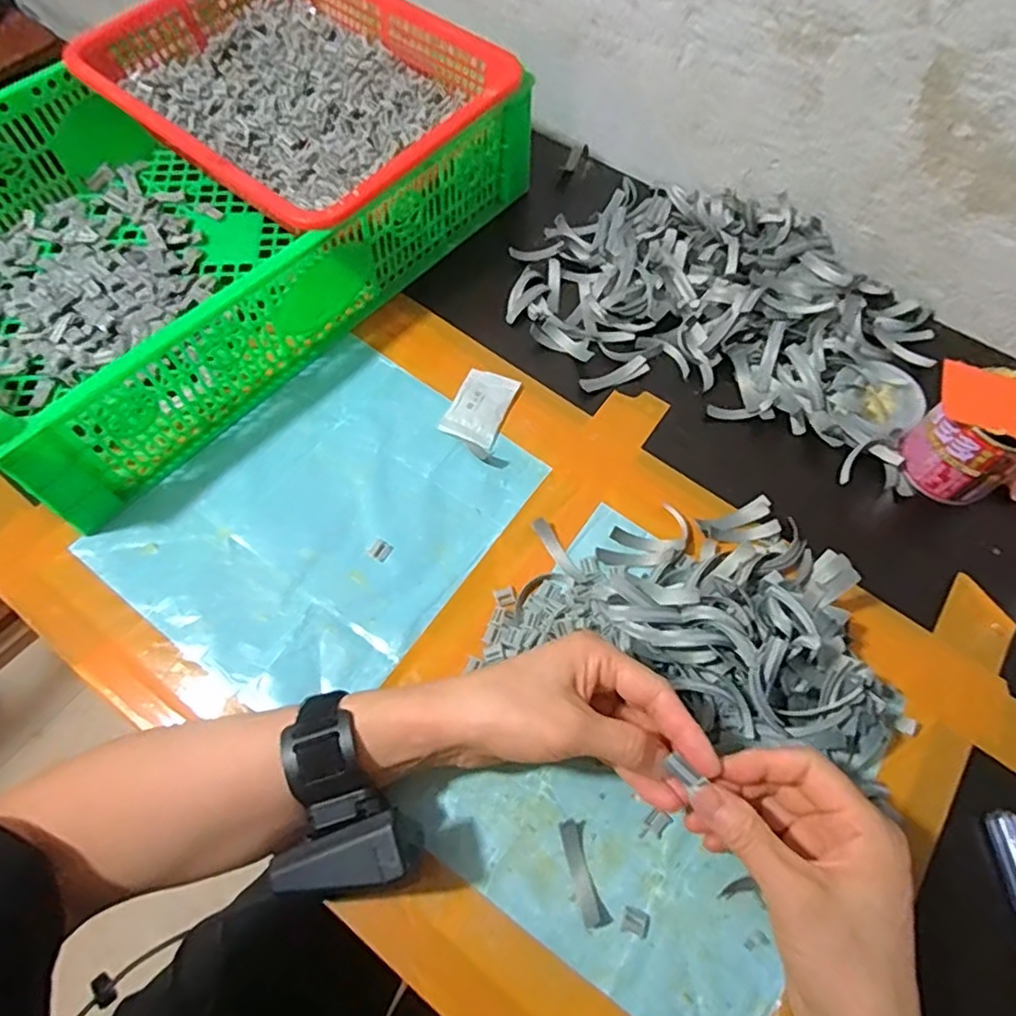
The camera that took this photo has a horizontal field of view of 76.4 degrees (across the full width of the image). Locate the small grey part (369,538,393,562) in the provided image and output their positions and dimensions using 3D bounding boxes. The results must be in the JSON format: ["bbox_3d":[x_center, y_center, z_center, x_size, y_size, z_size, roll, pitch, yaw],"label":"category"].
[{"bbox_3d":[-0.083,0.027,0.424,0.013,0.004,0.013,33,68,12],"label":"small grey part"}]

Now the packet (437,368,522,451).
[{"bbox_3d":[-0.019,-0.075,0.471,0.039,0.010,0.064,21,64,9],"label":"packet"}]

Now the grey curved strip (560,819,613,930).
[{"bbox_3d":[0.041,0.194,0.344,0.014,0.010,0.052,-13,64,-8],"label":"grey curved strip"}]

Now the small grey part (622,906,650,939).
[{"bbox_3d":[0.067,0.215,0.335,0.014,0.004,0.011,19,66,6],"label":"small grey part"}]

